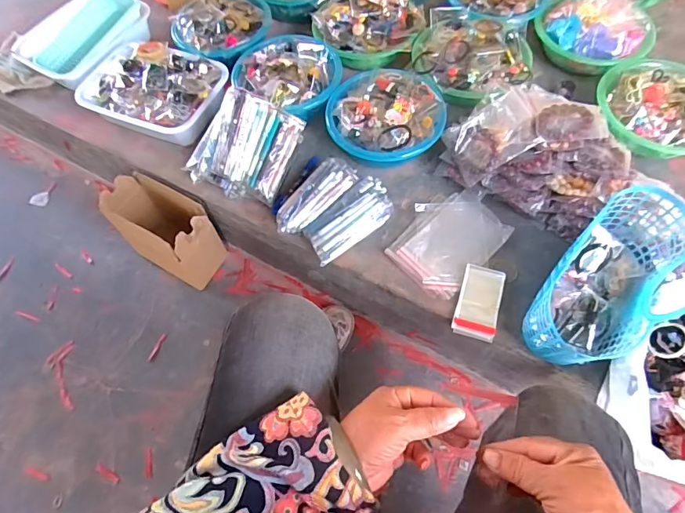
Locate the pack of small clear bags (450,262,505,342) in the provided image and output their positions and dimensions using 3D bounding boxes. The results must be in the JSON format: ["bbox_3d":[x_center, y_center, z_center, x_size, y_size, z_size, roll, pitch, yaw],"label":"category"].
[{"bbox_3d":[0.226,0.073,0.717,0.066,0.008,0.122,16,63,9],"label":"pack of small clear bags"}]

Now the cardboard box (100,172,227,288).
[{"bbox_3d":[-0.376,-0.058,0.926,0.222,0.167,0.122,29,66,15],"label":"cardboard box"}]

